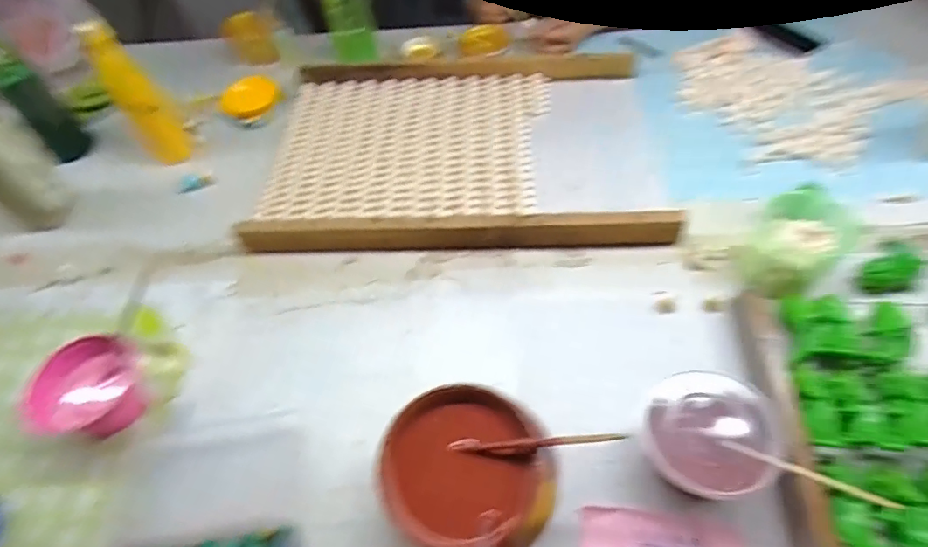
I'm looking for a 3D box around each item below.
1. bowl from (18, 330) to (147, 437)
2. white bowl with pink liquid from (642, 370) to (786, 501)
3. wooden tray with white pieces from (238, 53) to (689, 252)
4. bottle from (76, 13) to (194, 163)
[{"bbox_3d":[-0.408,0.130,0.556,0.100,0.059,0.110,14,57,13],"label":"bowl"},{"bbox_3d":[0.233,0.150,0.477,0.114,0.067,0.115,-3,53,4],"label":"white bowl with pink liquid"},{"bbox_3d":[-0.006,-0.210,0.793,0.588,0.040,0.426,-3,53,3],"label":"wooden tray with white pieces"},{"bbox_3d":[-0.491,-0.266,0.760,0.058,0.209,0.045,-31,58,-17],"label":"bottle"}]

